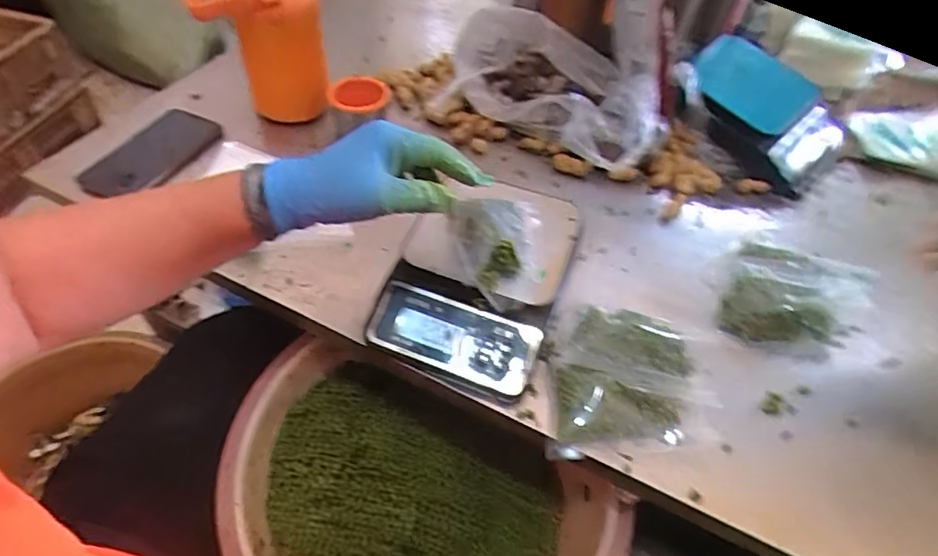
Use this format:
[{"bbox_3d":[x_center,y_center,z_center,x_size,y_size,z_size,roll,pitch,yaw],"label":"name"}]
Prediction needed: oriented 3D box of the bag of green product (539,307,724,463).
[{"bbox_3d":[0.143,0.084,0.462,0.142,0.043,0.138,7,50,2],"label":"bag of green product"}]

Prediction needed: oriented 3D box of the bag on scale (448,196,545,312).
[{"bbox_3d":[0.025,-0.031,0.488,0.082,0.044,0.116,2,50,-3],"label":"bag on scale"}]

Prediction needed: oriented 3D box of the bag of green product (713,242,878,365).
[{"bbox_3d":[0.319,0.015,0.542,0.126,0.036,0.131,21,51,13],"label":"bag of green product"}]

